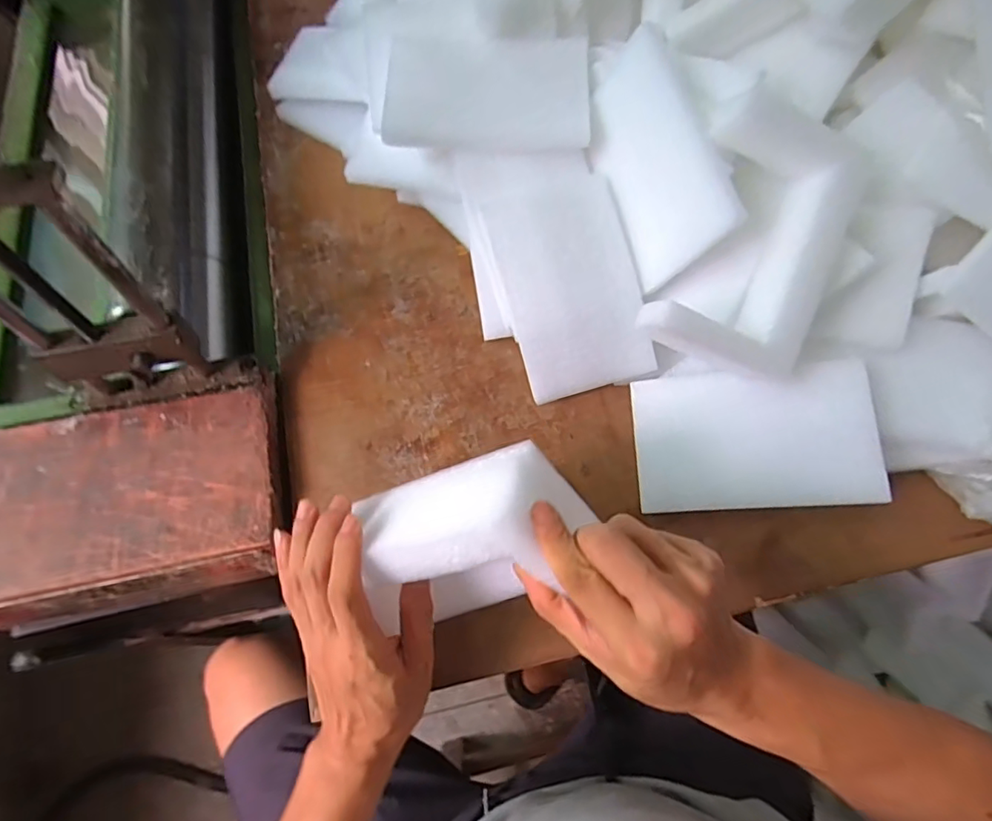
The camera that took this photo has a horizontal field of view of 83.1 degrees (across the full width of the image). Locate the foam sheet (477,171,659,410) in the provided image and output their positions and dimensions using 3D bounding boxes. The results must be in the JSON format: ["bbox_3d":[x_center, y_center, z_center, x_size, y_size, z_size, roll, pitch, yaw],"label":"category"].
[{"bbox_3d":[0.063,-0.104,0.475,0.108,0.020,0.175,-16,94,-2],"label":"foam sheet"}]

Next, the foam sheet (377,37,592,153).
[{"bbox_3d":[-0.007,-0.276,0.486,0.172,0.032,0.104,-2,67,-1],"label":"foam sheet"}]

